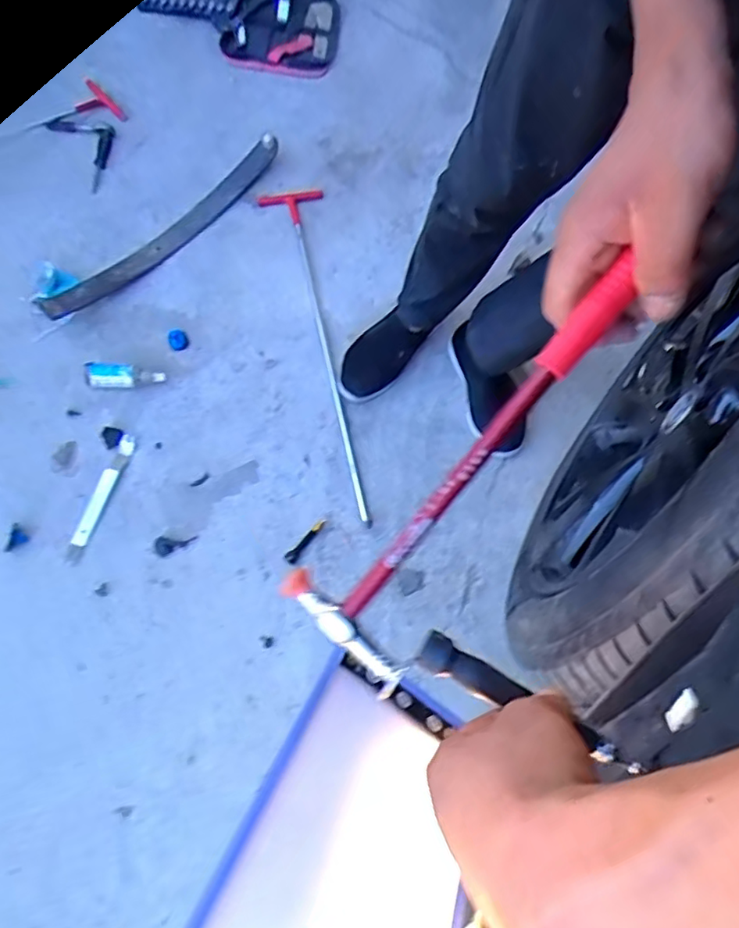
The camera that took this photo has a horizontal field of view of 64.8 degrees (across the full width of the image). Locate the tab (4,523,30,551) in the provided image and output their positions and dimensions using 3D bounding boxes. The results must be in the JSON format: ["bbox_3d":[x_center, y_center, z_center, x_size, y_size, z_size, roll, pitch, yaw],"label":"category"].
[{"bbox_3d":[-0.566,0.120,0.923,0.038,0.011,0.032,-40,77,-15],"label":"tab"}]

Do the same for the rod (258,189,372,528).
[{"bbox_3d":[-0.077,-0.238,1.099,0.117,0.023,0.778,-13,72,-7],"label":"rod"}]

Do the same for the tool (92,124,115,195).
[{"bbox_3d":[-0.578,-0.667,1.257,0.020,0.035,0.225,3,71,-2],"label":"tool"}]

